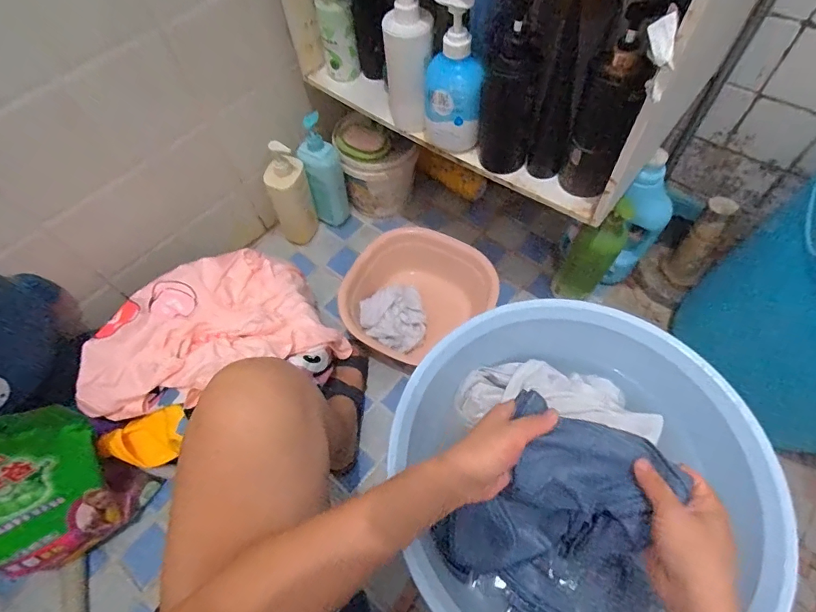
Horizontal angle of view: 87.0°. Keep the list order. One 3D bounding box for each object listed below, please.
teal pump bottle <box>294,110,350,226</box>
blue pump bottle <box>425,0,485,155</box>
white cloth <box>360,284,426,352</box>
[{"bbox_3d":[-0.181,-0.285,0.926,0.074,0.247,0.062,-10,60,-2],"label":"teal pump bottle"},{"bbox_3d":[0.063,-0.305,0.581,0.084,0.203,0.065,20,63,15],"label":"blue pump bottle"},{"bbox_3d":[-0.028,0.026,0.835,0.122,0.049,0.135,-14,60,-4],"label":"white cloth"}]

